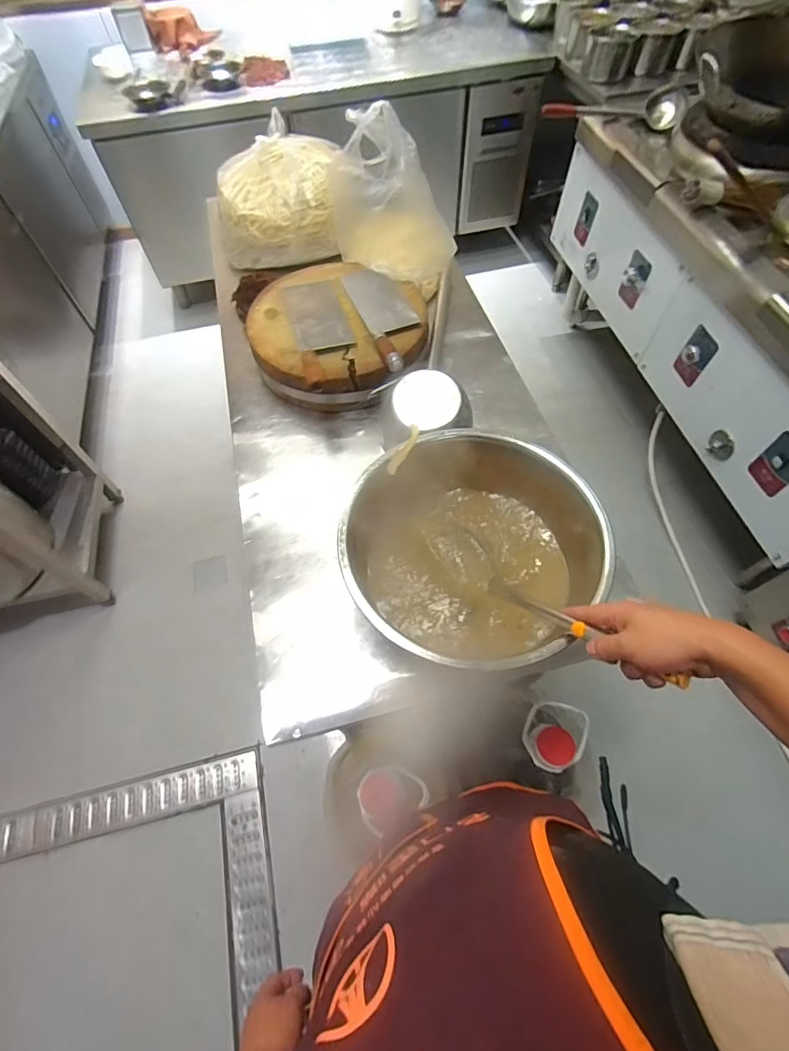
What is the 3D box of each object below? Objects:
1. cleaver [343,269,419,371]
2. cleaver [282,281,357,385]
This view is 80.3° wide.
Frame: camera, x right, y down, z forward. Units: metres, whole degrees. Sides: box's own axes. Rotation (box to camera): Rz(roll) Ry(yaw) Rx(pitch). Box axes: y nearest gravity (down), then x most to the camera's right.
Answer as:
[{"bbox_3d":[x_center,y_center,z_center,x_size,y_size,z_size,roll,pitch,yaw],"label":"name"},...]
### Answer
[{"bbox_3d":[-0.015,-0.413,0.909,0.105,0.042,0.327,-17,62,-8],"label":"cleaver"},{"bbox_3d":[-0.143,-0.389,0.912,0.110,0.034,0.333,-14,61,-7],"label":"cleaver"}]

